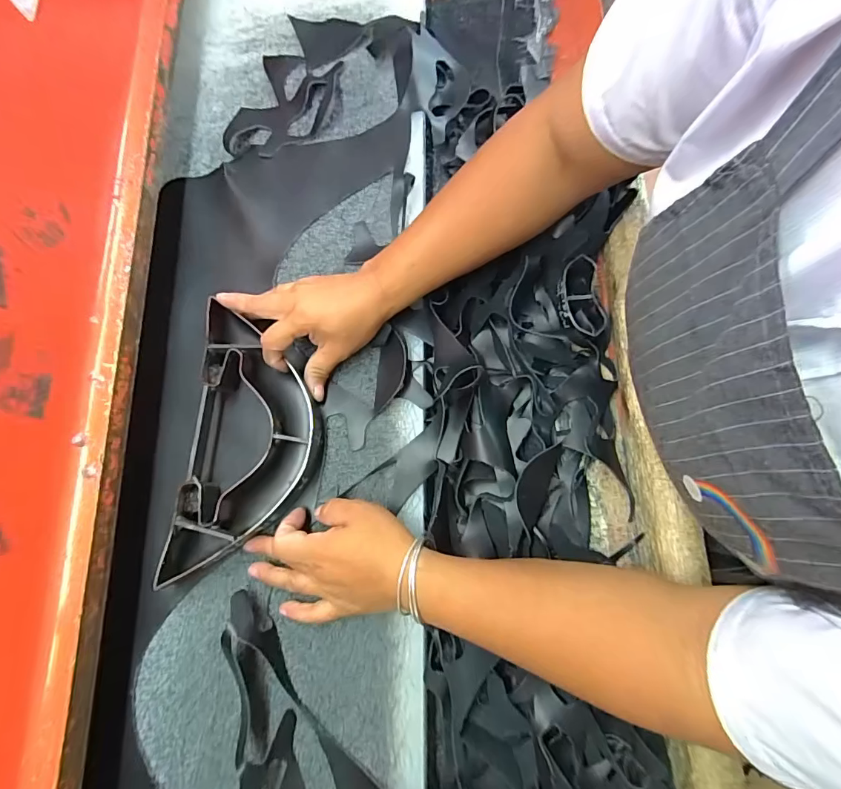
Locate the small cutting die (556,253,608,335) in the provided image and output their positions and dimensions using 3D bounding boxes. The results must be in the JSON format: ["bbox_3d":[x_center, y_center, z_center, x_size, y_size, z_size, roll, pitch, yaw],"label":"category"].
[{"bbox_3d":[0.152,-0.093,0.412,0.035,0.020,0.078,-10,76,5],"label":"small cutting die"}]

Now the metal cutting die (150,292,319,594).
[{"bbox_3d":[-0.157,0.044,0.408,0.121,0.036,0.248,5,77,2],"label":"metal cutting die"}]

